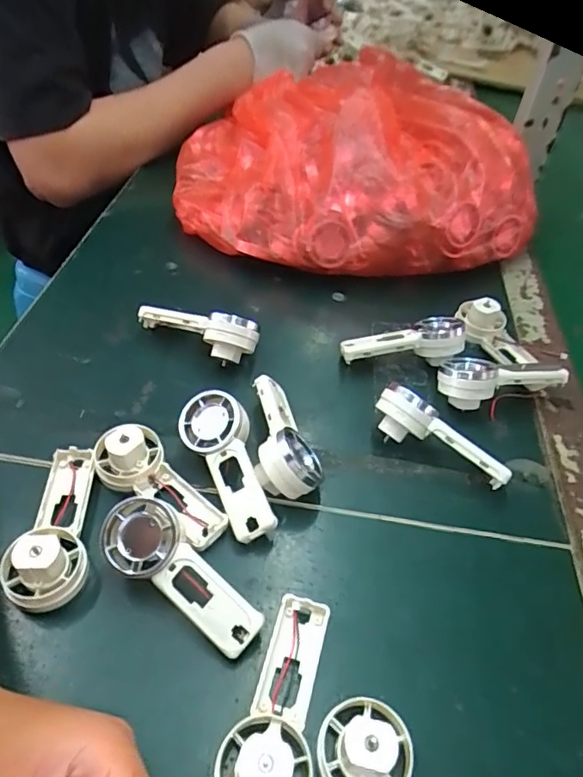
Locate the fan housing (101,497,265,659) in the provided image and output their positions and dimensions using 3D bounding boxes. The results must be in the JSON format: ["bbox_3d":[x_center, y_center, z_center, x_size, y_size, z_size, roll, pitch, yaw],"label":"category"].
[{"bbox_3d":[-0.055,0.094,0.271,0.093,0.020,0.037,39,78,14],"label":"fan housing"}]

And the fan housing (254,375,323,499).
[{"bbox_3d":[-0.002,0.029,0.336,0.039,0.038,0.088,1,46,-5],"label":"fan housing"}]

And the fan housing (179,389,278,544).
[{"bbox_3d":[-0.037,0.045,0.314,0.038,0.039,0.090,-13,49,-18],"label":"fan housing"}]

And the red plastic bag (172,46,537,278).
[{"bbox_3d":[0.054,-0.220,0.527,0.318,0.130,0.251,-6,47,-12],"label":"red plastic bag"}]

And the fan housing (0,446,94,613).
[{"bbox_3d":[-0.128,0.069,0.285,0.037,0.028,0.092,-2,46,-8],"label":"fan housing"}]

